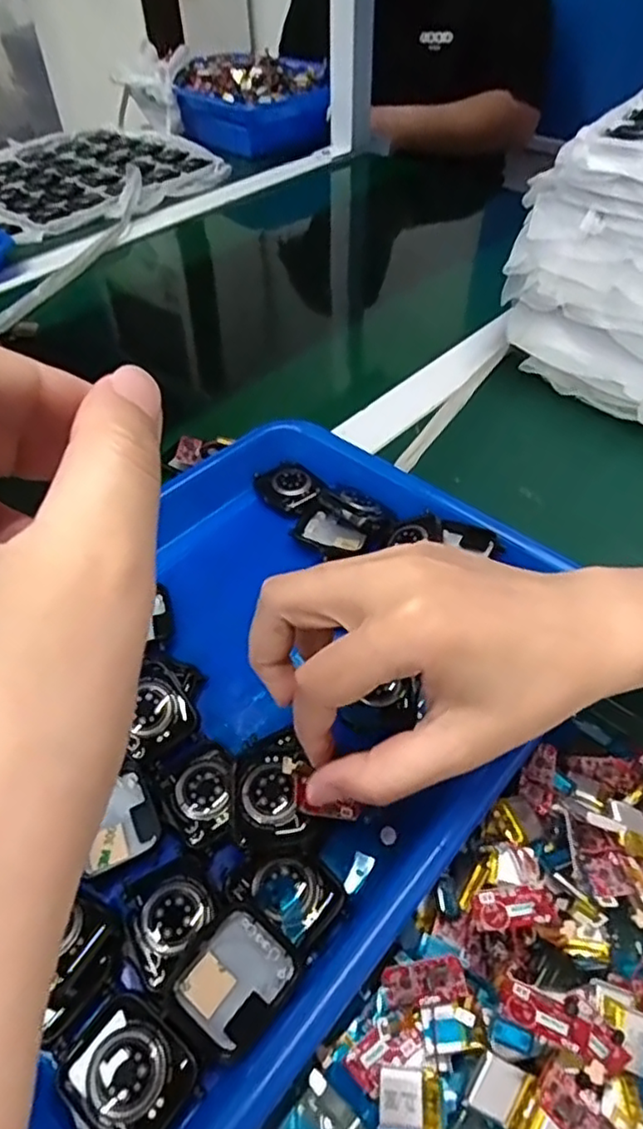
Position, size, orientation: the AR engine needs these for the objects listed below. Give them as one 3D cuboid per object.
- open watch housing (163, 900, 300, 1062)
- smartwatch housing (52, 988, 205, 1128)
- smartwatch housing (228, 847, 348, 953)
[{"bbox_3d":[-0.030,0.147,0.234,0.035,0.007,0.040,44,71,8],"label":"open watch housing"},{"bbox_3d":[-0.066,0.168,0.217,0.044,0.007,0.035,30,56,25],"label":"smartwatch housing"},{"bbox_3d":[-0.012,0.125,0.254,0.037,0.011,0.028,29,56,24],"label":"smartwatch housing"}]

